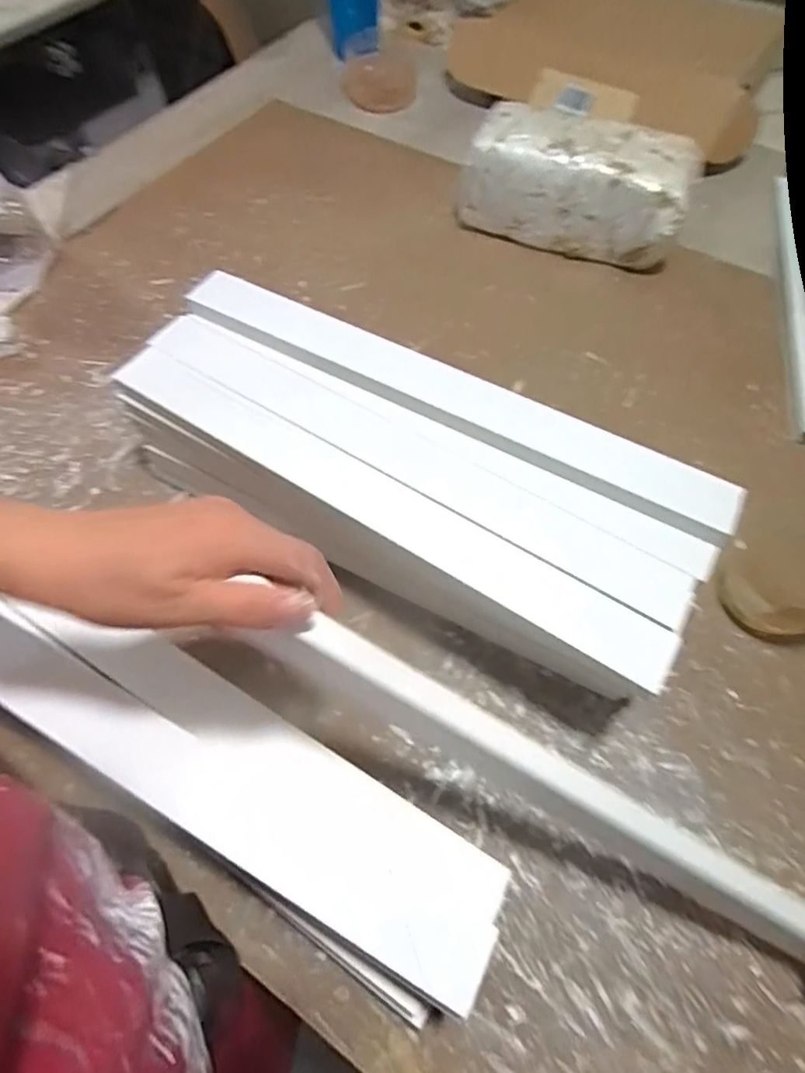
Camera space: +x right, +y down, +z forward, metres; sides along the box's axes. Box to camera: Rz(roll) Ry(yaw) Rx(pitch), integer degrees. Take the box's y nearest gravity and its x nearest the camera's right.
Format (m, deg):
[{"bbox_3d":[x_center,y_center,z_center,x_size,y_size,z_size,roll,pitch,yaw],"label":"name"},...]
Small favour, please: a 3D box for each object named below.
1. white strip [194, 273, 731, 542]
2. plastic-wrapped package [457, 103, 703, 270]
[{"bbox_3d":[0.026,-0.104,0.406,0.423,0.016,0.046,25,65,13],"label":"white strip"},{"bbox_3d":[0.189,-0.387,0.626,0.245,0.108,0.099,19,63,10],"label":"plastic-wrapped package"}]

